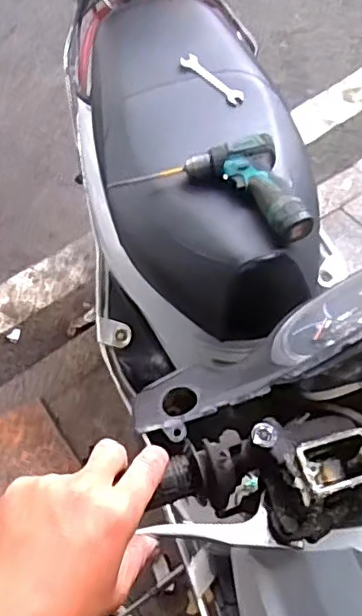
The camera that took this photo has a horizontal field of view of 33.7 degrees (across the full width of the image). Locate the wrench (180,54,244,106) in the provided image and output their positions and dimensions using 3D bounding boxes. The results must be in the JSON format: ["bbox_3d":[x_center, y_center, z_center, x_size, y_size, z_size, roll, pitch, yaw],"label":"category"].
[{"bbox_3d":[0.055,-0.400,1.042,0.128,0.008,0.029,40,69,7],"label":"wrench"}]

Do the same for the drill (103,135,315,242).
[{"bbox_3d":[0.067,-0.207,0.940,0.326,0.068,0.158,29,64,18],"label":"drill"}]

